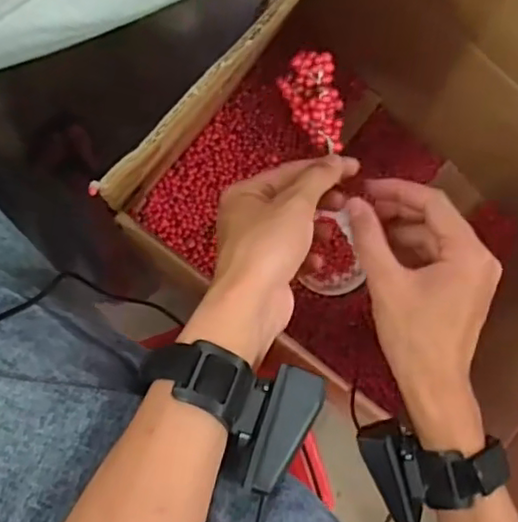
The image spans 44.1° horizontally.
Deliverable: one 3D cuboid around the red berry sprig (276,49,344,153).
[{"bbox_3d":[0.039,-0.109,0.443,0.037,0.016,0.069,-17,95,-8],"label":"red berry sprig"}]

